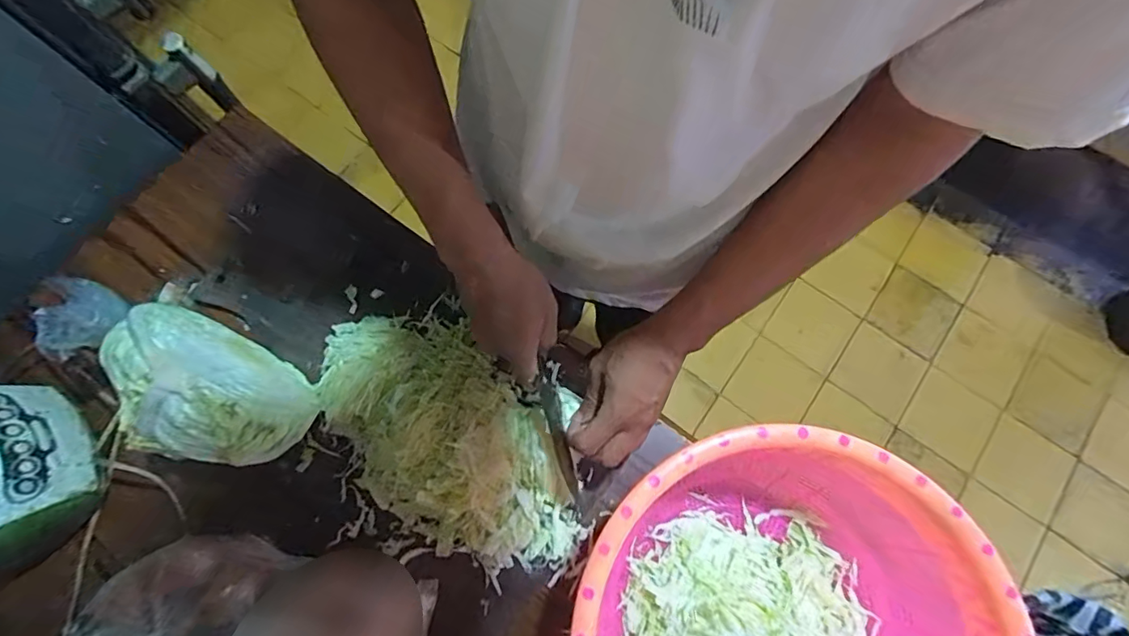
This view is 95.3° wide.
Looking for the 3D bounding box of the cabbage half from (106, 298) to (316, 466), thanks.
[{"bbox_3d":[-0.319,0.069,0.473,0.164,0.119,0.121,16,74,4],"label":"cabbage half"}]

